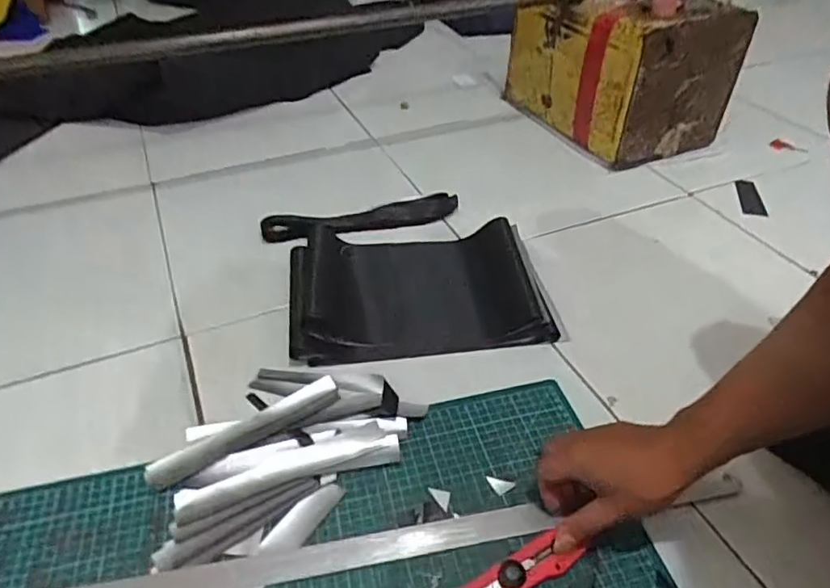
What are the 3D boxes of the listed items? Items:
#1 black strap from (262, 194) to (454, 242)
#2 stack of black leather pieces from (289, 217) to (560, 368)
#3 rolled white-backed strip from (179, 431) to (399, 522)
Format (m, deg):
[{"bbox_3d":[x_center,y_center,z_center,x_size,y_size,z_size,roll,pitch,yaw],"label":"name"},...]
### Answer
[{"bbox_3d":[-0.080,-0.109,0.883,0.293,0.035,0.054,-11,42,-11],"label":"black strap"},{"bbox_3d":[0.001,-0.021,0.765,0.324,0.033,0.254,-5,41,-4],"label":"stack of black leather pieces"},{"bbox_3d":[-0.118,0.167,0.555,0.209,0.013,0.036,-12,42,-12],"label":"rolled white-backed strip"}]

